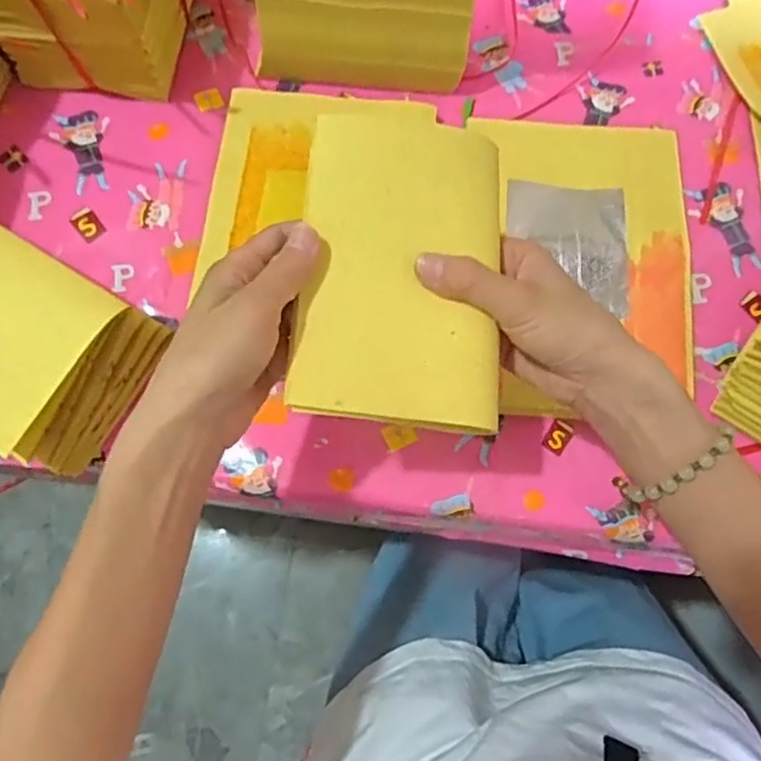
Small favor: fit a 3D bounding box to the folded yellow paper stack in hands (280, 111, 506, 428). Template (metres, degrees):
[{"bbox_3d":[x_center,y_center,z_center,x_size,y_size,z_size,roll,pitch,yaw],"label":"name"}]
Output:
[{"bbox_3d":[0.013,-0.061,0.329,0.104,0.032,0.170,3,73,0],"label":"folded yellow paper stack in hands"}]

